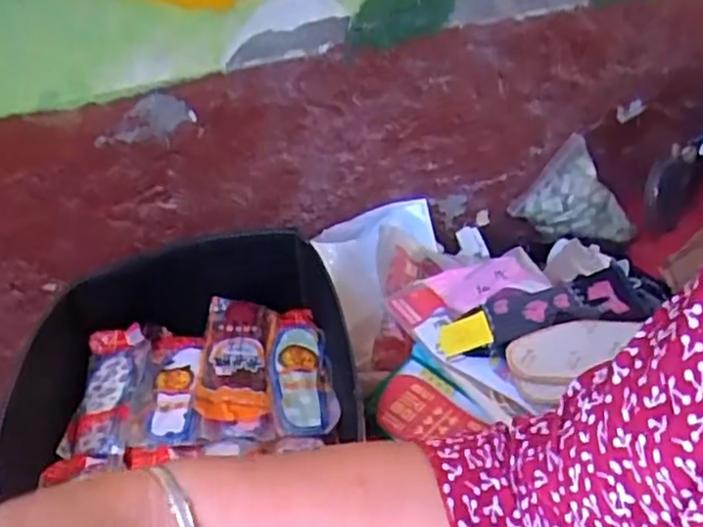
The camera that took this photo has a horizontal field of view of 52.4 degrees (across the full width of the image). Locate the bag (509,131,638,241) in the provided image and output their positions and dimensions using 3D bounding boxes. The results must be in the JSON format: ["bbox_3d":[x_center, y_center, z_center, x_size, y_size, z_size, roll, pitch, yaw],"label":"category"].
[{"bbox_3d":[0.477,-0.109,1.454,0.202,0.248,0.051,-51,11,-2],"label":"bag"}]

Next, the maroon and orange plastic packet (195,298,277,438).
[{"bbox_3d":[-0.138,0.113,0.863,0.088,0.018,0.218,-3,32,-4],"label":"maroon and orange plastic packet"}]

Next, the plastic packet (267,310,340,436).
[{"bbox_3d":[-0.065,0.123,0.870,0.074,0.015,0.217,-7,33,-10],"label":"plastic packet"}]

